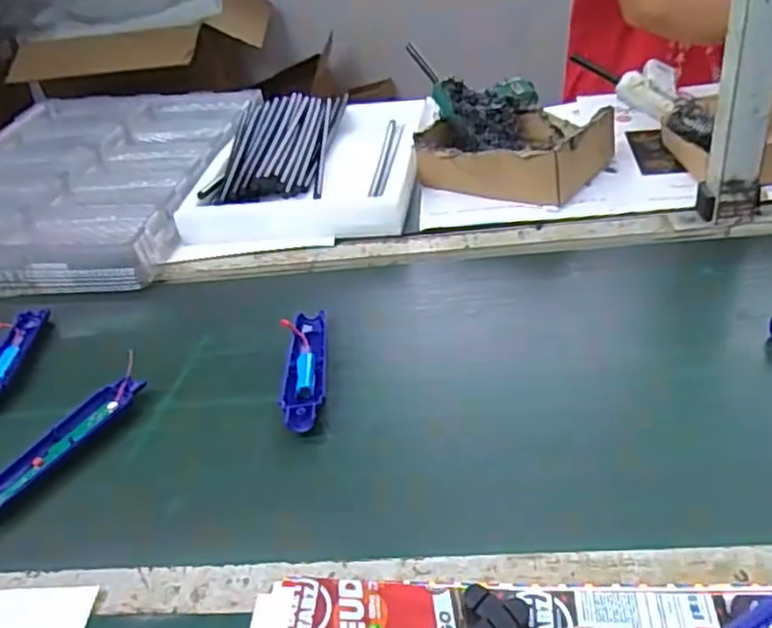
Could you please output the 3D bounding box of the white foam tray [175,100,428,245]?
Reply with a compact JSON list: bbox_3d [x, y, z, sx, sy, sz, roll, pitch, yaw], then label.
[{"bbox_3d":[-0.096,-0.211,1.004,0.293,0.056,0.402,0,36,12],"label":"white foam tray"}]

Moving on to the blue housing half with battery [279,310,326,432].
[{"bbox_3d":[-0.076,0.055,0.661,0.039,0.027,0.160,-8,35,0],"label":"blue housing half with battery"}]

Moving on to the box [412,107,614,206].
[{"bbox_3d":[0.170,-0.222,0.933,0.216,0.075,0.207,18,43,32],"label":"box"}]

